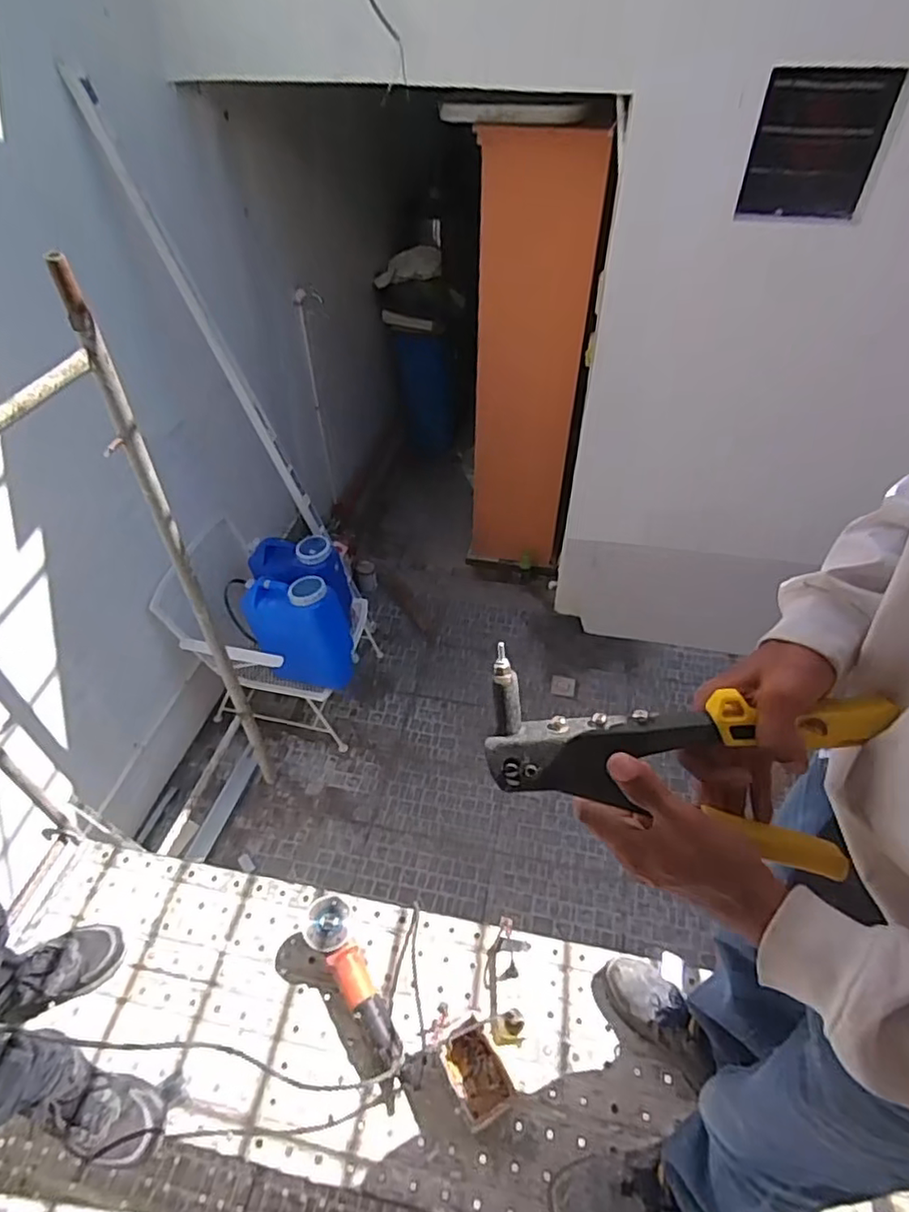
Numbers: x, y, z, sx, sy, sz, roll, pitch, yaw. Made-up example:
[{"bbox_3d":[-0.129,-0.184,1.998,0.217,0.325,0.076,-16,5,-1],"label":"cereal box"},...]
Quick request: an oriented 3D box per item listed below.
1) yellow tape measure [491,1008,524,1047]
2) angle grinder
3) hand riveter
[{"bbox_3d":[0.093,0.735,1.074,0.058,0.027,0.050,0,45,0],"label":"yellow tape measure"},{"bbox_3d":[-0.183,0.669,1.095,0.083,0.094,0.285,-23,49,-21],"label":"angle grinder"},{"bbox_3d":[0.142,0.095,0.395,0.246,0.101,0.071,10,46,-1],"label":"hand riveter"}]

